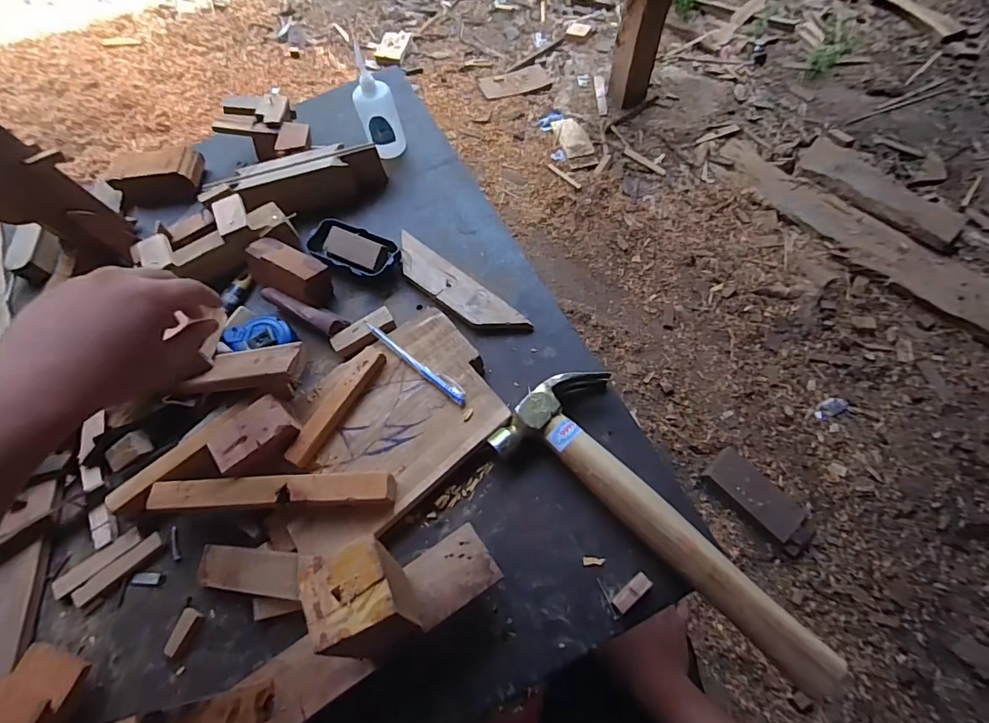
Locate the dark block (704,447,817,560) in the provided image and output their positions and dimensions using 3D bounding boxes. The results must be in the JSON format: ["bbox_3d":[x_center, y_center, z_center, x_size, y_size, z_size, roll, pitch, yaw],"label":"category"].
[{"bbox_3d":[0.628,0.324,1.073,0.121,0.042,0.254,-39,70,-16],"label":"dark block"}]

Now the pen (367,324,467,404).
[{"bbox_3d":[-0.078,-0.001,0.445,0.132,0.008,0.013,38,71,18],"label":"pen"}]

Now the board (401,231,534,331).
[{"bbox_3d":[-0.046,-0.081,0.496,0.185,0.014,0.042,39,72,19],"label":"board"}]

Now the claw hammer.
[{"bbox_3d":[0.141,0.111,0.368,0.286,0.024,0.102,35,71,18],"label":"claw hammer"}]

